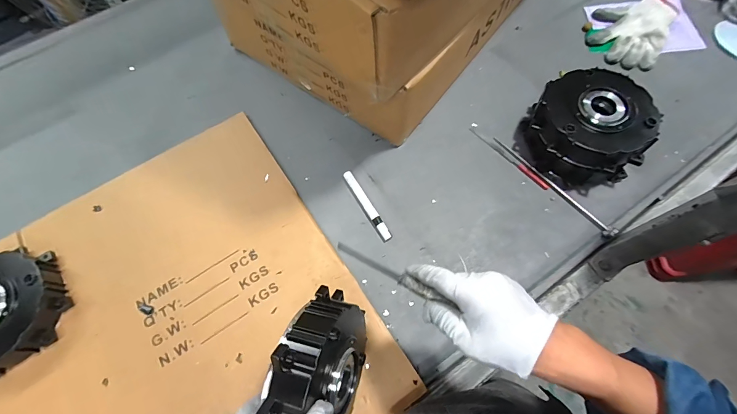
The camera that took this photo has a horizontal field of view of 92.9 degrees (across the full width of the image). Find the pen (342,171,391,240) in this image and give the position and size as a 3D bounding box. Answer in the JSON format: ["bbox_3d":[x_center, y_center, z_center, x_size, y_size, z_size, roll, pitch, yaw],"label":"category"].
[{"bbox_3d":[-0.002,-0.005,0.603,0.017,0.011,0.140,-29,69,-11],"label":"pen"}]

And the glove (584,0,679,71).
[{"bbox_3d":[0.545,-0.376,0.727,0.139,0.036,0.205,29,70,13],"label":"glove"}]

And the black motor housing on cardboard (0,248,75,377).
[{"bbox_3d":[-0.556,0.155,0.523,0.167,0.052,0.171,-33,70,-12],"label":"black motor housing on cardboard"}]

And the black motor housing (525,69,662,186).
[{"bbox_3d":[0.371,-0.133,0.594,0.170,0.107,0.165,-1,67,1],"label":"black motor housing"}]

